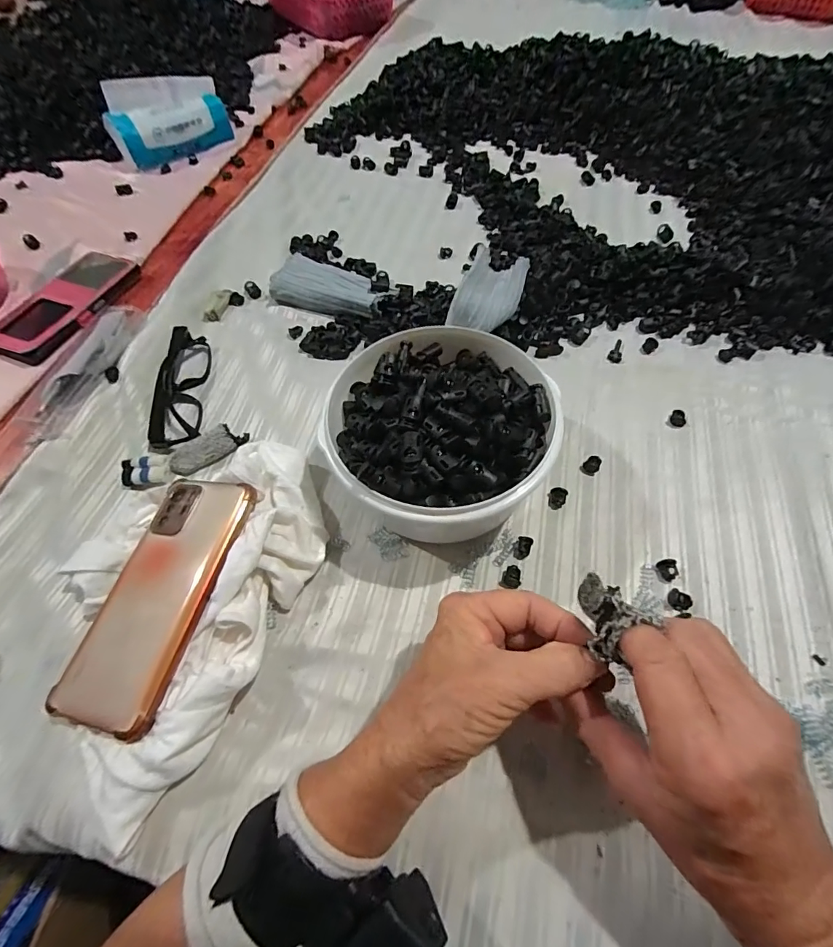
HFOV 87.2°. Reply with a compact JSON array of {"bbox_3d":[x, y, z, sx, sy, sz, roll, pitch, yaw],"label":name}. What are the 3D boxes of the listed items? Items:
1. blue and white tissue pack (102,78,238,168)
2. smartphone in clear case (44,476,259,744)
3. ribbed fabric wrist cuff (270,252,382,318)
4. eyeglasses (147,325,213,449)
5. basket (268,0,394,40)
[{"bbox_3d":[-0.371,-0.527,0.654,0.163,0.105,0.044,-30,17,-12],"label":"blue and white tissue pack"},{"bbox_3d":[-0.168,0.073,0.284,0.075,0.011,0.159,5,59,18],"label":"smartphone in clear case"},{"bbox_3d":[-0.092,-0.195,0.462,0.122,0.029,0.059,19,62,14],"label":"ribbed fabric wrist cuff"},{"bbox_3d":[-0.213,-0.086,0.401,0.035,0.024,0.136,-6,59,0],"label":"eyeglasses"},{"bbox_3d":[-0.191,-1.030,0.936,0.201,0.085,0.255,-33,63,-17],"label":"basket"}]

